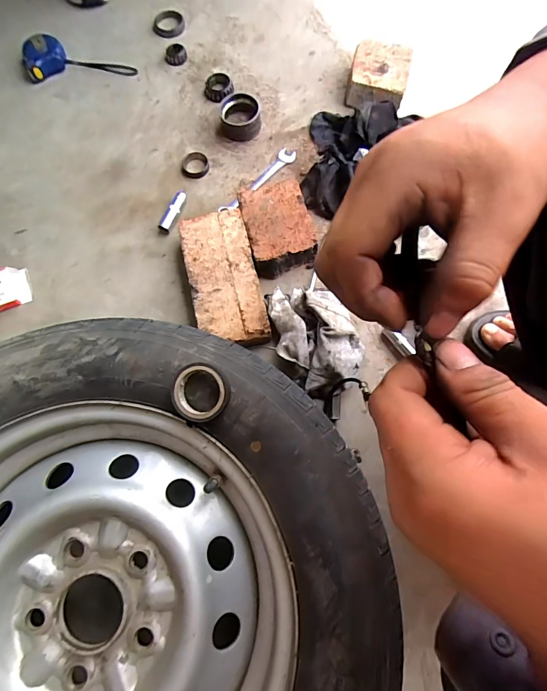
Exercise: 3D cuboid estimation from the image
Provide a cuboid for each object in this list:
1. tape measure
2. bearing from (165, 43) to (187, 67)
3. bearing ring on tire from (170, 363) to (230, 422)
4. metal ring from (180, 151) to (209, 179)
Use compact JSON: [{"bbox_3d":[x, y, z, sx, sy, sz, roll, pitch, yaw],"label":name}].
[{"bbox_3d":[-0.401,-0.590,0.760,0.233,0.035,0.086,7,74,3],"label":"tape measure"},{"bbox_3d":[-0.205,-0.609,0.770,0.043,0.018,0.052,-8,74,-1],"label":"bearing"},{"bbox_3d":[-0.074,0.050,0.377,0.056,0.024,0.055,0,74,1],"label":"bearing ring on tire"},{"bbox_3d":[-0.148,-0.338,0.696,0.051,0.011,0.057,-8,74,-1],"label":"metal ring"}]

